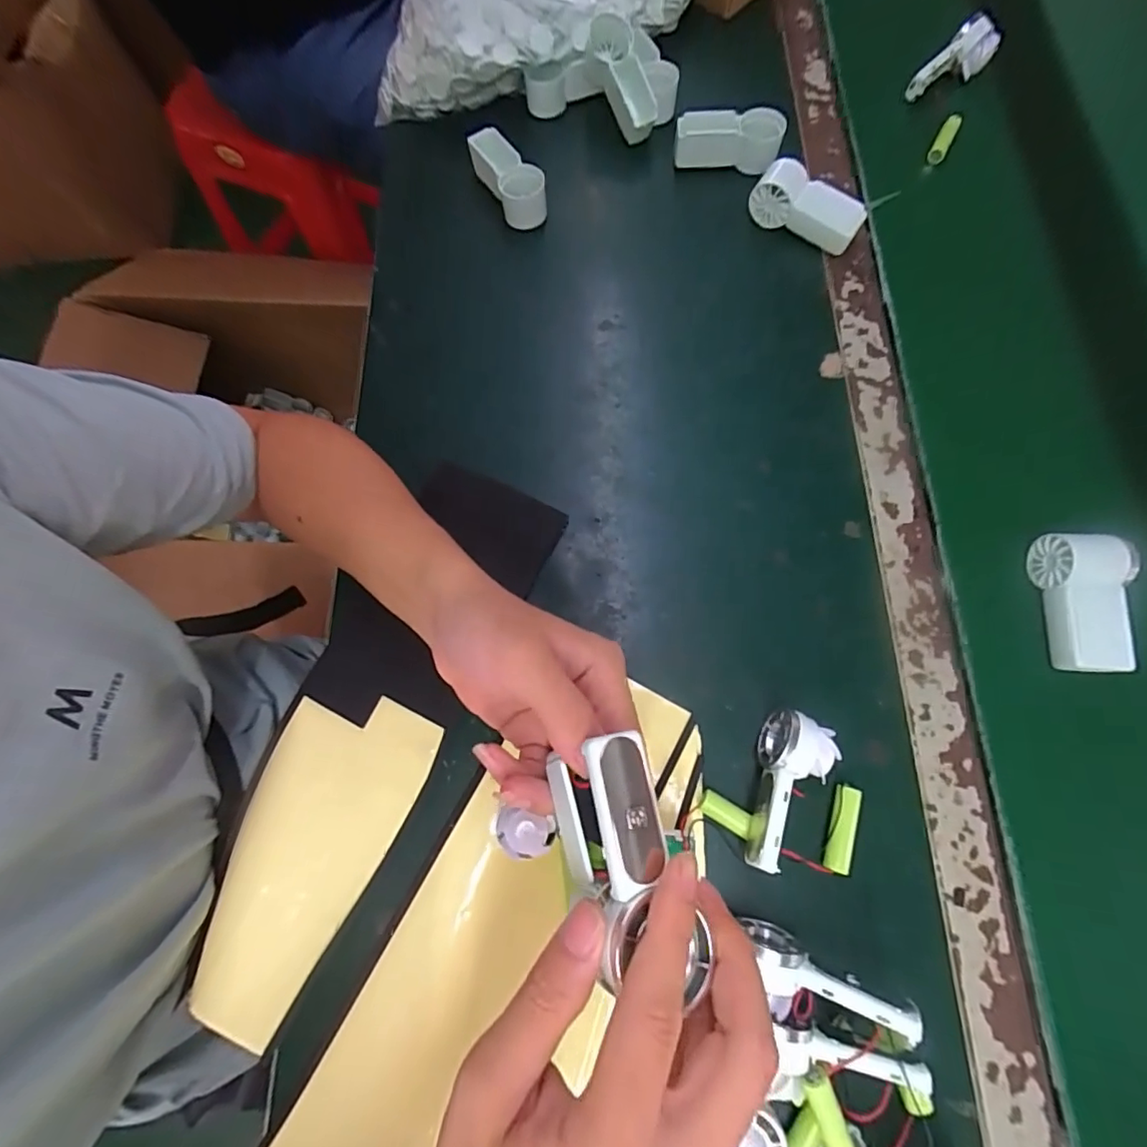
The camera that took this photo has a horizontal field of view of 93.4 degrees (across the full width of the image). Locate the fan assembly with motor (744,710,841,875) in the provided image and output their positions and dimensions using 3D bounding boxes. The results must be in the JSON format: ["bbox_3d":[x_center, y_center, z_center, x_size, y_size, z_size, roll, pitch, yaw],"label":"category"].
[{"bbox_3d":[0.128,0.133,0.333,0.038,0.035,0.092,25,75,9],"label":"fan assembly with motor"}]

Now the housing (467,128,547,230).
[{"bbox_3d":[-0.059,-0.356,0.485,0.040,0.035,0.093,-37,90,-10],"label":"housing"}]

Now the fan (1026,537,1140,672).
[{"bbox_3d":[0.354,0.021,0.371,0.048,0.029,0.092,5,72,3],"label":"fan"}]

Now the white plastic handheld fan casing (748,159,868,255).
[{"bbox_3d":[0.204,-0.319,0.475,0.094,0.047,0.028,28,75,10],"label":"white plastic handheld fan casing"}]

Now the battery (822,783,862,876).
[{"bbox_3d":[0.167,0.160,0.339,0.017,0.014,0.050,18,74,7],"label":"battery"}]

